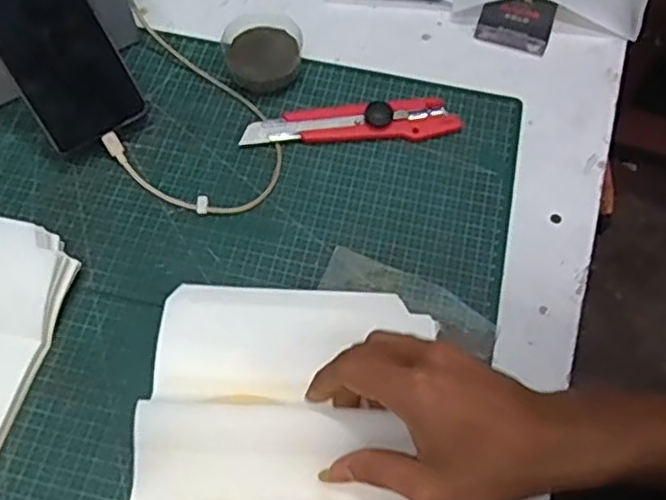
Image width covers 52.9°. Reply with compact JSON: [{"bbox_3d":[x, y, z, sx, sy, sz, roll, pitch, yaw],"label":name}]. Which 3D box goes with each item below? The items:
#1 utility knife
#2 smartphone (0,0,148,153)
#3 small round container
[{"bbox_3d":[0.016,-0.099,0.520,0.166,0.015,0.029,-2,63,-3],"label":"utility knife"},{"bbox_3d":[-0.203,-0.155,0.475,0.074,0.013,0.160,-33,107,-16],"label":"smartphone"},{"bbox_3d":[-0.056,-0.159,0.542,0.060,0.031,0.069,-14,64,-8],"label":"small round container"}]

